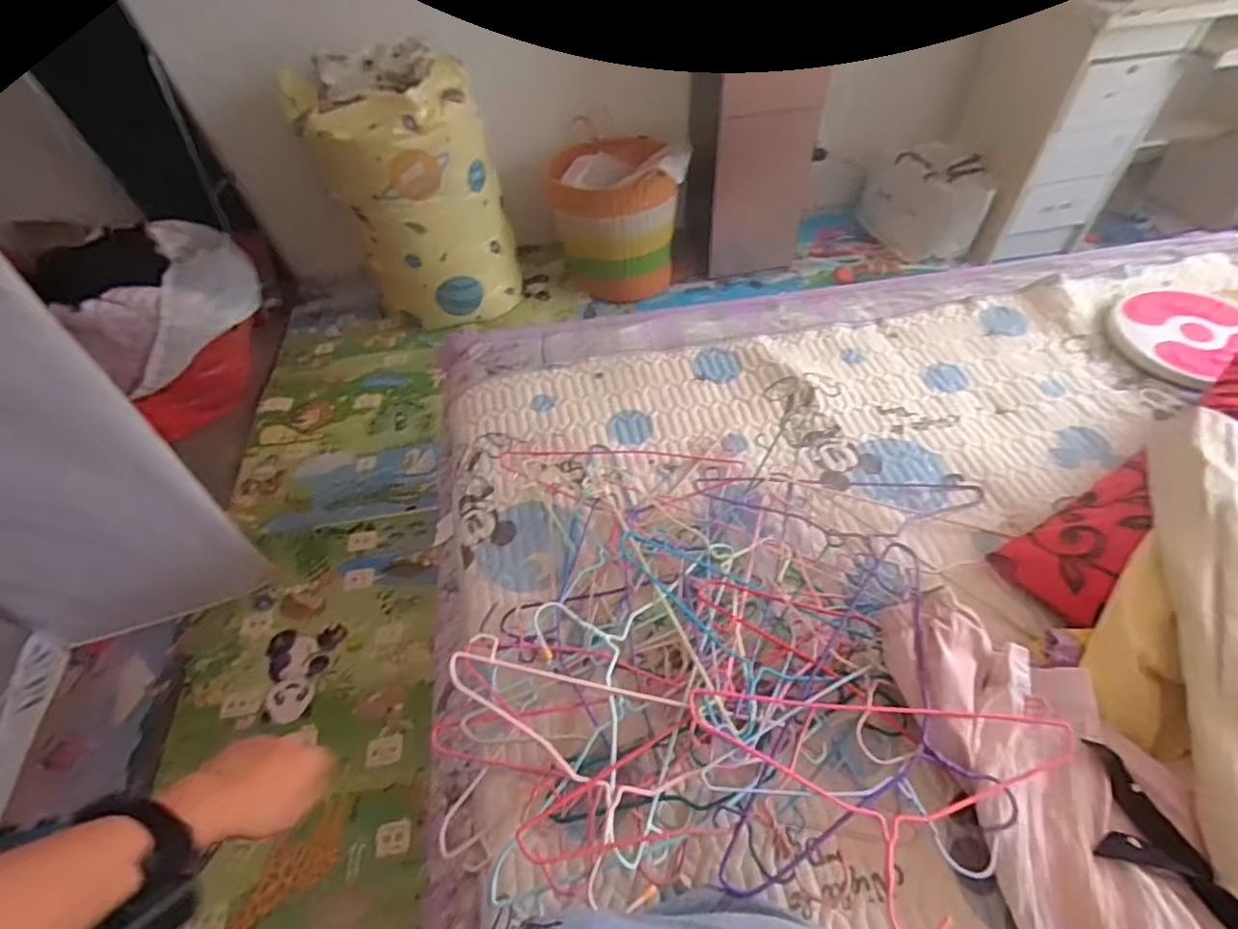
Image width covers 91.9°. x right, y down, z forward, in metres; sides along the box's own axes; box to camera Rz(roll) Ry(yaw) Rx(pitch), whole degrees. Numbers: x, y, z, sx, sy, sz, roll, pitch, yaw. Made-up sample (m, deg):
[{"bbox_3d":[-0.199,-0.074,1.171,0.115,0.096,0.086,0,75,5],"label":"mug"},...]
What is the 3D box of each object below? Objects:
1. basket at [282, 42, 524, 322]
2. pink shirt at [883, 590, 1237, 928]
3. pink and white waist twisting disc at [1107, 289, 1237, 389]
[{"bbox_3d":[-0.574,-0.750,1.713,0.433,0.673,0.370,-28,53,-20],"label":"basket"},{"bbox_3d":[0.449,0.386,0.564,0.210,0.074,0.556,-6,49,-3],"label":"pink shirt"},{"bbox_3d":[1.044,-0.238,1.086,0.253,0.043,0.231,-1,49,1],"label":"pink and white waist twisting disc"}]

